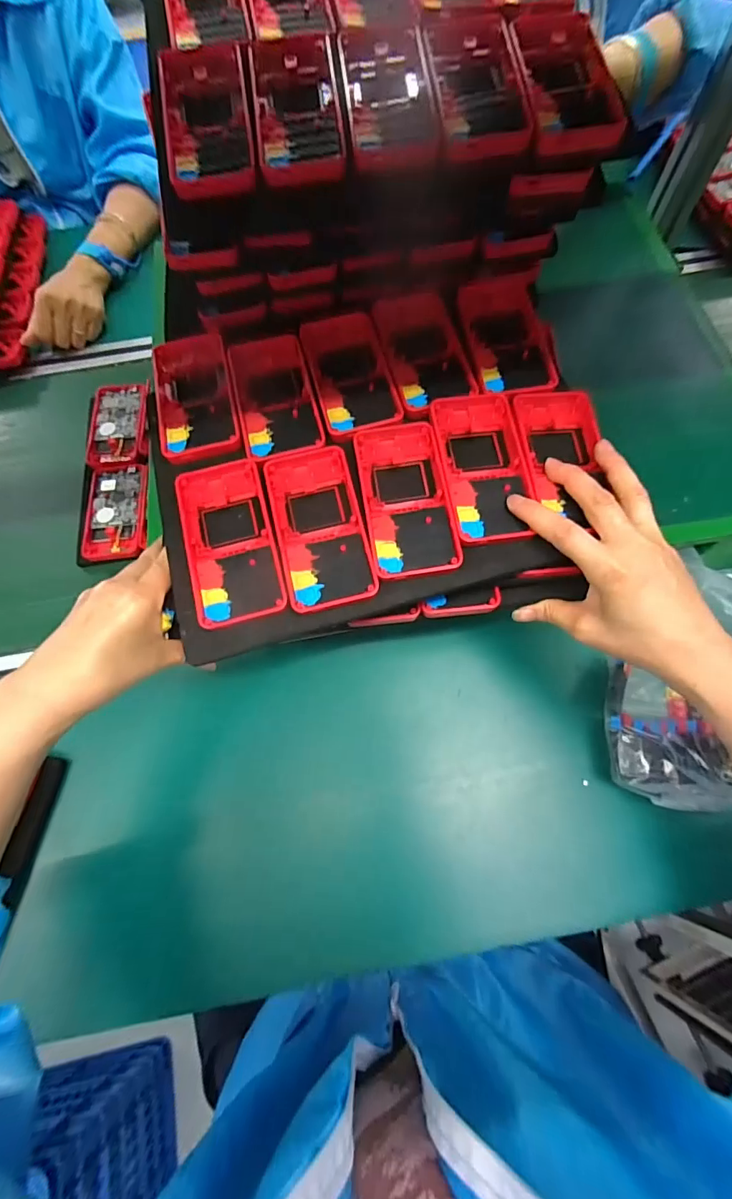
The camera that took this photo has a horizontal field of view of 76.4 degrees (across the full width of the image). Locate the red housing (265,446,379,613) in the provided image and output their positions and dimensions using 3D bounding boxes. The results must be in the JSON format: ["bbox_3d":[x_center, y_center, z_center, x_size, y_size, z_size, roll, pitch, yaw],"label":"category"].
[{"bbox_3d":[-0.034,-0.055,0.339,0.062,0.015,0.124,-13,69,-4],"label":"red housing"}]

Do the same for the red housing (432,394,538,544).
[{"bbox_3d":[0.090,-0.101,0.354,0.064,0.019,0.124,-8,69,-2],"label":"red housing"}]

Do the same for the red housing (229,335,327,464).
[{"bbox_3d":[-0.073,-0.164,0.381,0.060,0.016,0.119,-13,69,-4],"label":"red housing"}]

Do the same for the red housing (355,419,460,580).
[{"bbox_3d":[0.029,-0.076,0.345,0.062,0.015,0.125,-8,69,-2],"label":"red housing"}]

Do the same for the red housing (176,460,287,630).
[{"bbox_3d":[-0.099,-0.043,0.340,0.061,0.019,0.124,-14,69,-4],"label":"red housing"}]

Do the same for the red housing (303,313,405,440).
[{"bbox_3d":[-0.013,-0.186,0.385,0.062,0.012,0.128,-13,69,-4],"label":"red housing"}]

